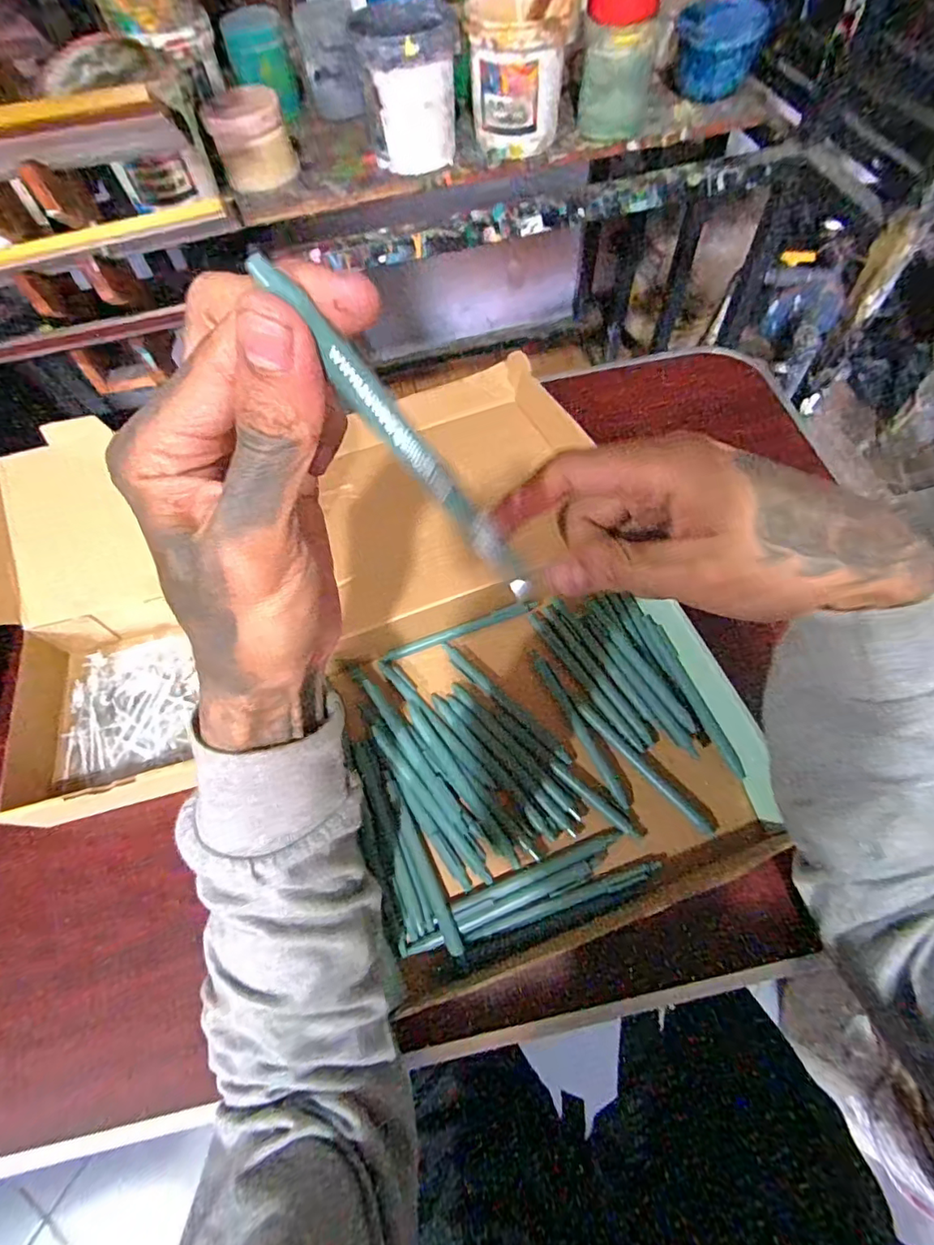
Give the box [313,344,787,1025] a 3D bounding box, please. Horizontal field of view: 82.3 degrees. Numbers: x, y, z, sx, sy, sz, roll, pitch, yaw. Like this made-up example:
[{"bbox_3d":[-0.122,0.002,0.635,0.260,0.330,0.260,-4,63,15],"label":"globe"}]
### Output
[{"bbox_3d":[0.031,0.006,0.459,0.297,0.055,0.477,-15,63,-4],"label":"box"}]

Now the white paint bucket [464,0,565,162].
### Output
[{"bbox_3d":[0.061,-0.673,0.667,0.115,0.138,0.100,2,63,5],"label":"white paint bucket"}]

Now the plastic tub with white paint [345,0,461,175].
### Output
[{"bbox_3d":[-0.070,-0.657,0.663,0.112,0.125,0.110,-4,62,1],"label":"plastic tub with white paint"}]

